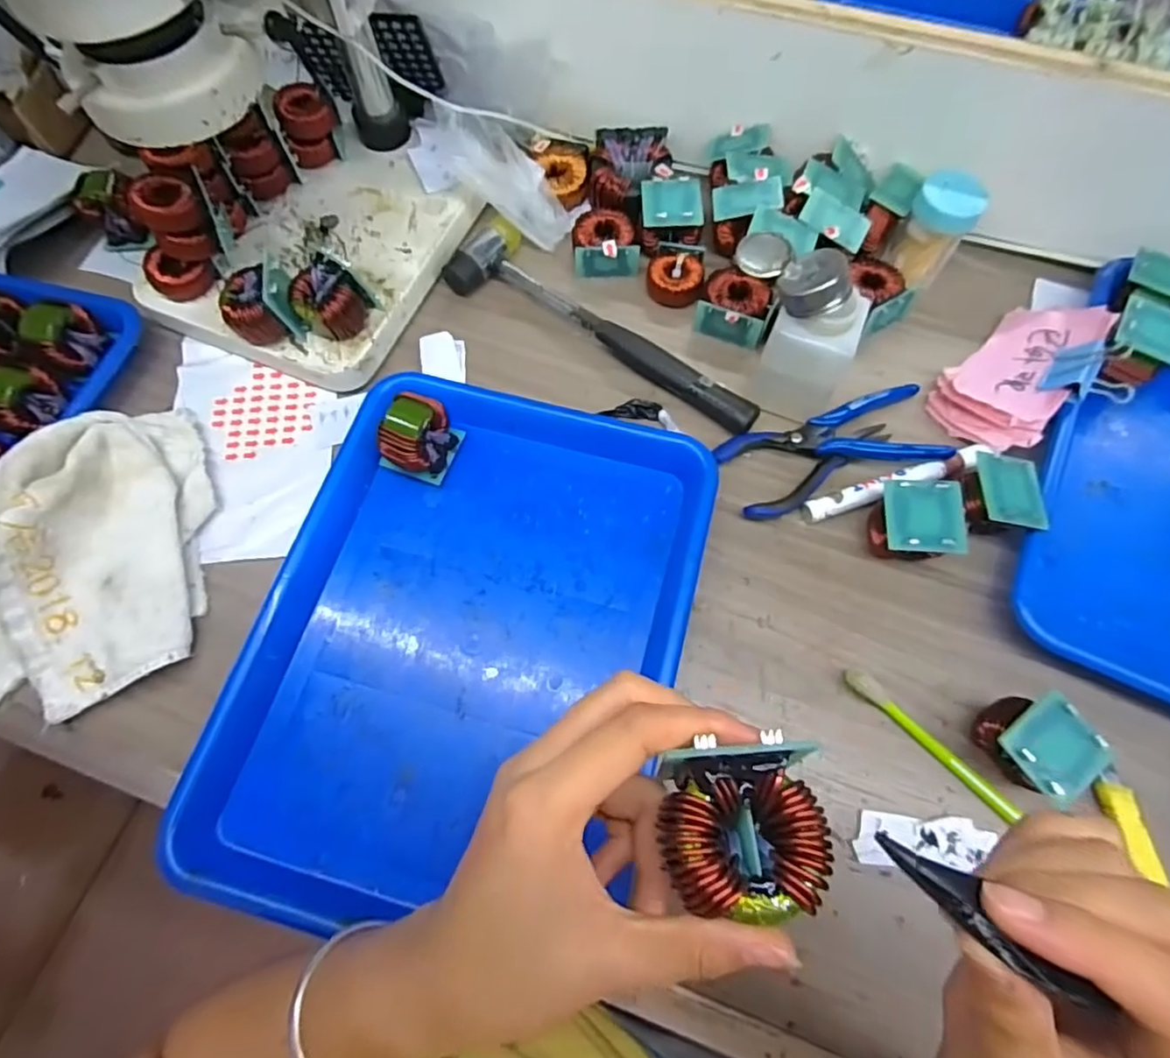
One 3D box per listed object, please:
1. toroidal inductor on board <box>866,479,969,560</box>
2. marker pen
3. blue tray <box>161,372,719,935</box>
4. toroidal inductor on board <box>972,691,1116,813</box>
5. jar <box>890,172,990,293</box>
[{"bbox_3d":[0.203,-0.003,0.382,0.049,0.041,0.047,8,69,3],"label":"toroidal inductor on board"},{"bbox_3d":[0.212,-0.031,0.411,0.134,0.017,0.017,-19,70,-6],"label":"marker pen"},{"bbox_3d":[-0.070,0.066,0.375,0.245,0.032,0.330,13,69,6],"label":"blue tray"},{"bbox_3d":[0.244,0.120,0.336,0.050,0.045,0.051,-28,71,-10],"label":"toroidal inductor on board"},{"bbox_3d":[0.259,-0.222,0.455,0.045,0.067,0.039,36,73,13],"label":"jar"}]

